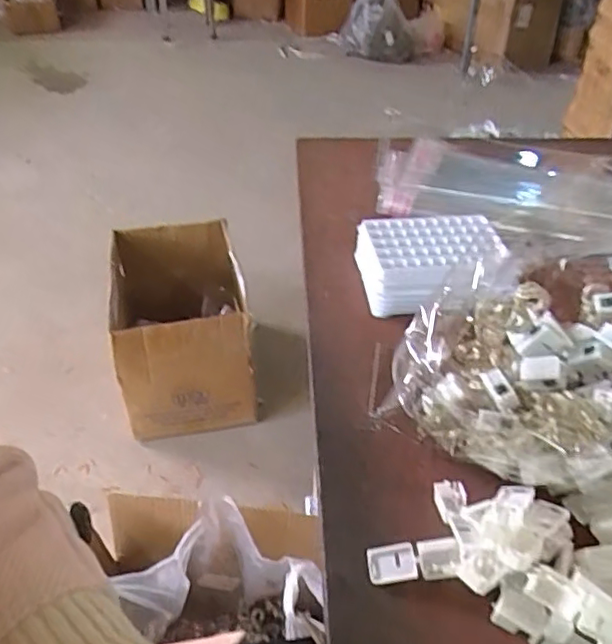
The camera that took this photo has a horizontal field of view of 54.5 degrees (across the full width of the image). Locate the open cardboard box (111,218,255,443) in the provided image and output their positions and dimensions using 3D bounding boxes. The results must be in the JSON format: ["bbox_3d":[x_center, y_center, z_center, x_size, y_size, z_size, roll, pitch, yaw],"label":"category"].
[{"bbox_3d":[-0.281,-0.004,1.344,0.273,0.273,0.425,-9,45,-11],"label":"open cardboard box"}]

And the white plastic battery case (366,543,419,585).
[{"bbox_3d":[0.051,0.143,0.352,0.028,0.010,0.021,-1,44,-3],"label":"white plastic battery case"}]

